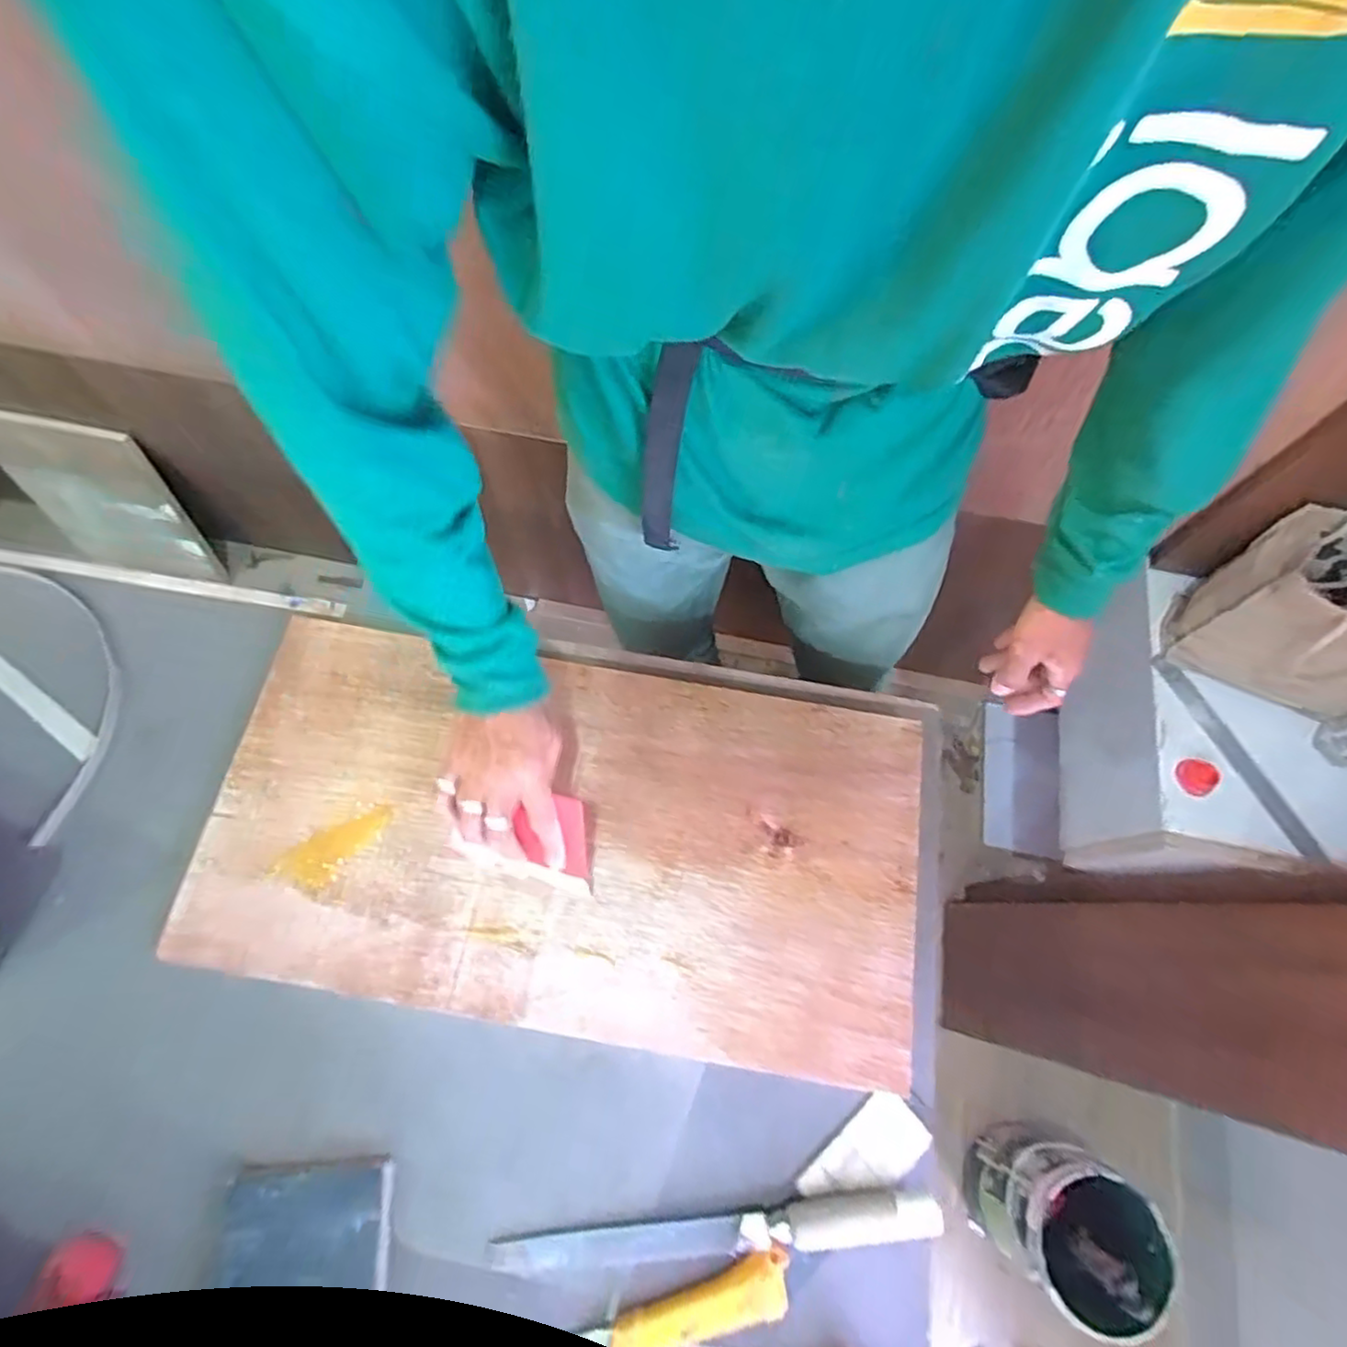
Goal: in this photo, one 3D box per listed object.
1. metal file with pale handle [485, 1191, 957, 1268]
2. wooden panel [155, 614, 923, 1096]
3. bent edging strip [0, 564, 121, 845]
[{"bbox_3d":[0.032,0.403,0.471,0.317,0.035,0.024,-5,69,-4],"label":"metal file with pale handle"},{"bbox_3d":[-0.089,0.135,0.568,0.590,0.018,0.301,9,70,1],"label":"wooden panel"},{"bbox_3d":[-0.643,0.000,0.620,0.323,0.039,0.200,22,70,6],"label":"bent edging strip"}]

